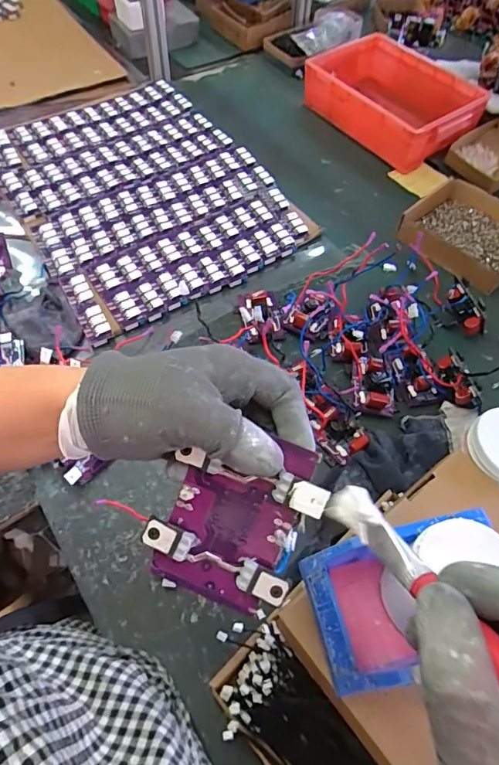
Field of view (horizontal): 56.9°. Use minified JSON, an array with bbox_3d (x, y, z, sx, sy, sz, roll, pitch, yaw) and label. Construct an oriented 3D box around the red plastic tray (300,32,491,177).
[{"bbox_3d":[0.325,-0.670,1.070,0.265,0.093,0.390,-30,65,-15],"label":"red plastic tray"}]

